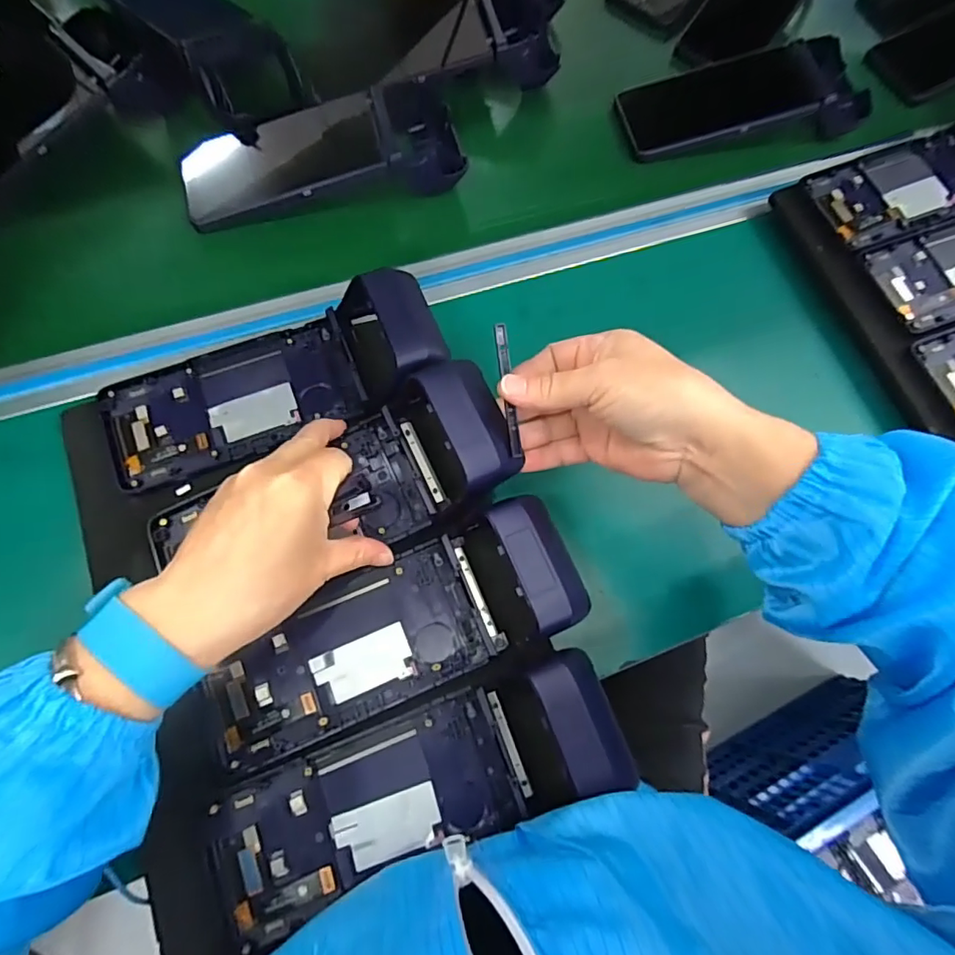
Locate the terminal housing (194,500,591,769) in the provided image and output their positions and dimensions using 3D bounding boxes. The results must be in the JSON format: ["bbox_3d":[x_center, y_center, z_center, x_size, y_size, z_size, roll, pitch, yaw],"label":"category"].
[{"bbox_3d":[-0.049,0.085,0.306,0.216,0.049,0.081,-21,74,-10],"label":"terminal housing"}]

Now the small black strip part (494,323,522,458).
[{"bbox_3d":[0.017,-0.049,0.299,0.007,0.008,0.074,-7,92,-5],"label":"small black strip part"}]

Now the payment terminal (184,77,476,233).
[{"bbox_3d":[-0.124,-0.261,0.443,0.216,0.057,0.088,-11,75,-8],"label":"payment terminal"}]

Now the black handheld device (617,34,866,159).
[{"bbox_3d":[0.231,-0.336,0.489,0.224,0.048,0.097,-8,75,-7],"label":"black handheld device"}]

